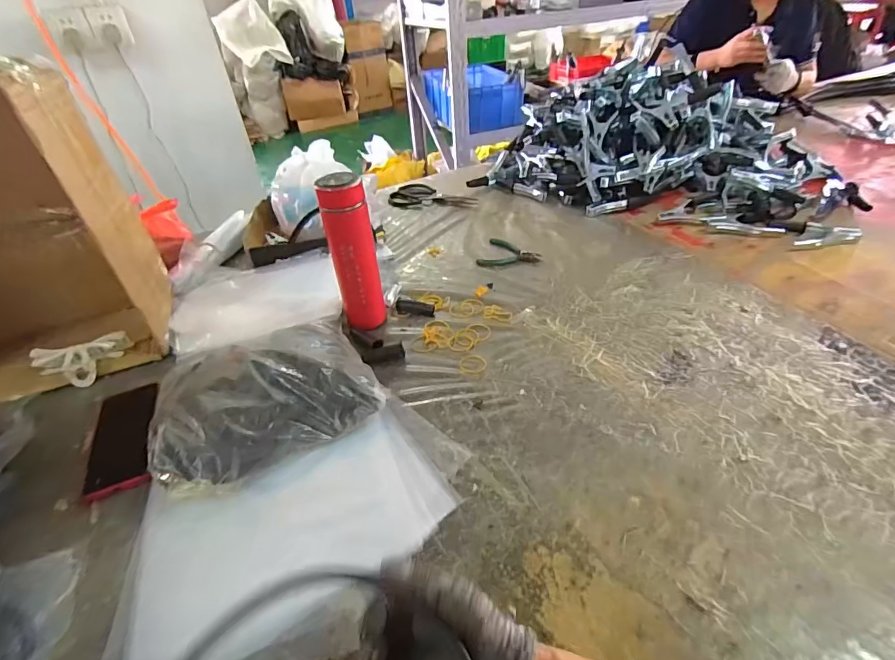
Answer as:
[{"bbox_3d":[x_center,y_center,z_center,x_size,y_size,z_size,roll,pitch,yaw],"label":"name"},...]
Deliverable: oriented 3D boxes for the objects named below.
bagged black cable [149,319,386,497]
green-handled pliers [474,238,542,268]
[{"bbox_3d":[-0.229,0.076,0.567,0.249,0.067,0.206,-21,42,-20],"label":"bagged black cable"},{"bbox_3d":[0.121,-0.143,0.861,0.111,0.012,0.093,14,42,20],"label":"green-handled pliers"}]

